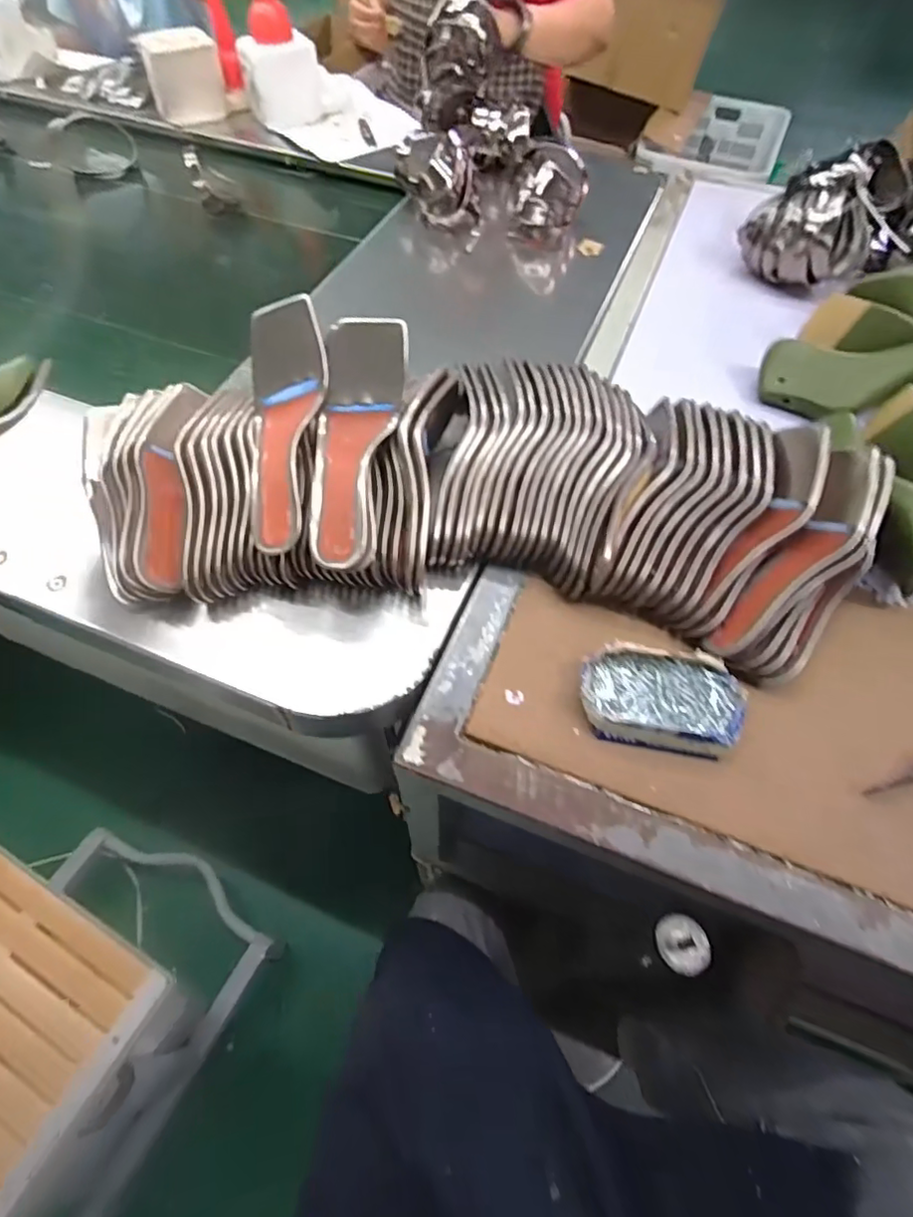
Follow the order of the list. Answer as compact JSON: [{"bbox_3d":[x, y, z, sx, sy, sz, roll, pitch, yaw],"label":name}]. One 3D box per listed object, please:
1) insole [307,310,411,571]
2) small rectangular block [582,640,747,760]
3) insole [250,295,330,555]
[{"bbox_3d":[-0.095,-0.153,0.536,0.073,0.034,0.232,7,81,3],"label":"insole"},{"bbox_3d":[0.177,0.076,0.503,0.135,0.028,0.085,9,58,3],"label":"small rectangular block"},{"bbox_3d":[-0.160,-0.165,0.546,0.072,0.053,0.230,1,83,-1],"label":"insole"}]

